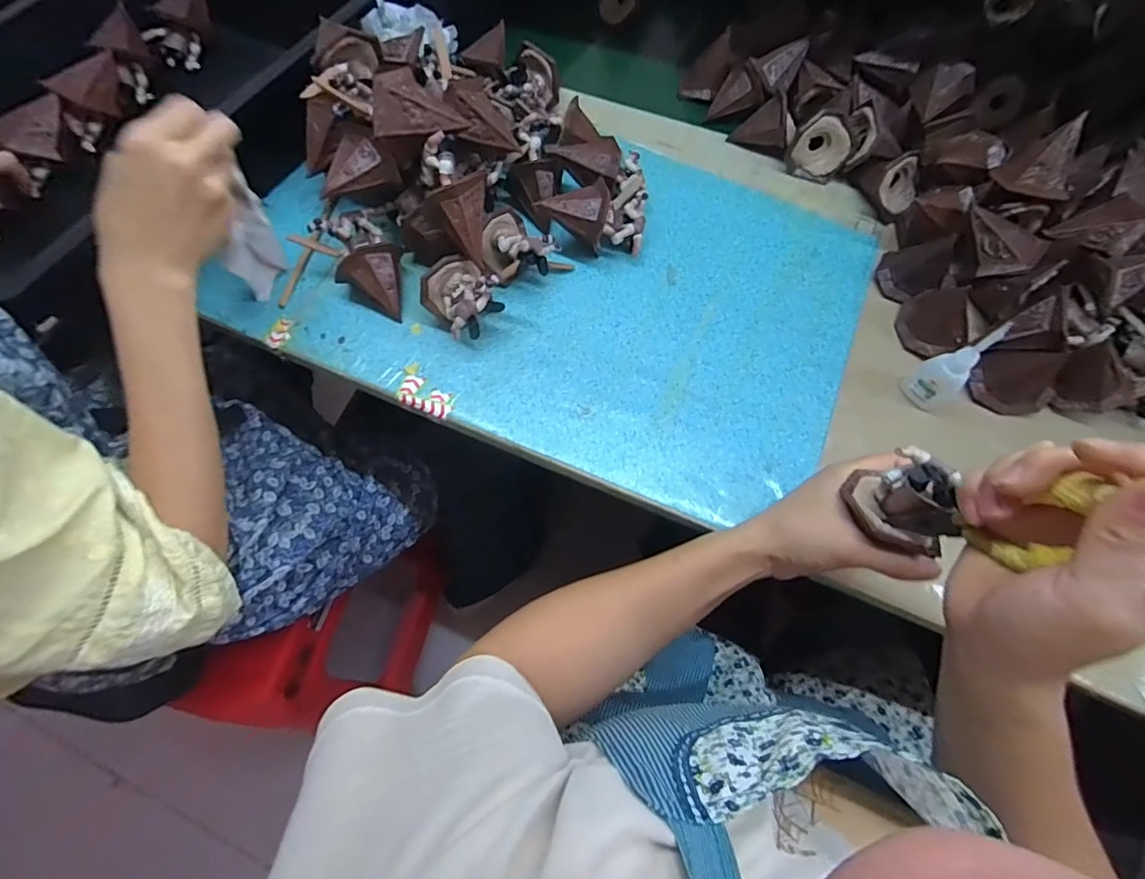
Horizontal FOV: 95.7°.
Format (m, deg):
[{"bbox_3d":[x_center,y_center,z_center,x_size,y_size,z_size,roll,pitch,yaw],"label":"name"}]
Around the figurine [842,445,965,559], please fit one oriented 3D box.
[{"bbox_3d":[0.206,0.039,0.318,0.042,0.049,0.057,-14,65,-6],"label":"figurine"}]

